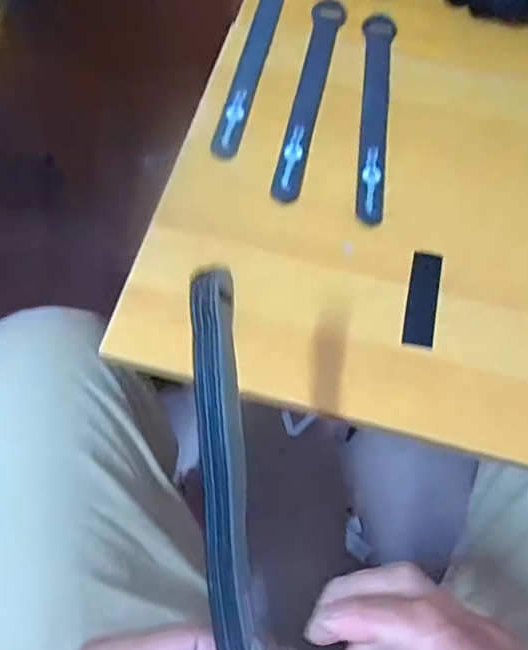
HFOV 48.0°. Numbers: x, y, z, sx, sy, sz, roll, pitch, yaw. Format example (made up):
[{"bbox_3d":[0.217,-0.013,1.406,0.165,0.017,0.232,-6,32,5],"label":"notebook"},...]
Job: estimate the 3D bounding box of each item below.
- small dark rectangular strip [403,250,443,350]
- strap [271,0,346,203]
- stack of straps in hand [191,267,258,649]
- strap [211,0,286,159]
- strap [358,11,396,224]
[{"bbox_3d":[0.103,-0.017,0.382,0.019,0.004,0.068,12,67,4],"label":"small dark rectangular strip"},{"bbox_3d":[0.035,-0.175,0.448,0.025,0.006,0.195,10,66,4],"label":"strap"},{"bbox_3d":[-0.012,0.071,0.240,0.027,0.020,0.187,-7,81,-2],"label":"stack of straps in hand"},{"bbox_3d":[-0.009,-0.209,0.462,0.023,0.007,0.198,13,67,5],"label":"strap"},{"bbox_3d":[0.083,-0.158,0.436,0.024,0.006,0.194,5,67,1],"label":"strap"}]

